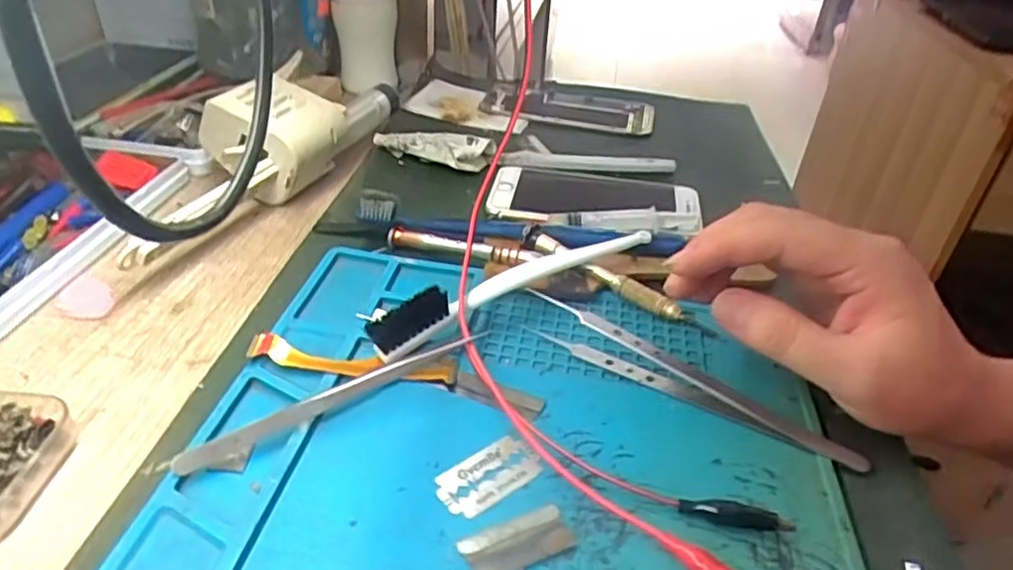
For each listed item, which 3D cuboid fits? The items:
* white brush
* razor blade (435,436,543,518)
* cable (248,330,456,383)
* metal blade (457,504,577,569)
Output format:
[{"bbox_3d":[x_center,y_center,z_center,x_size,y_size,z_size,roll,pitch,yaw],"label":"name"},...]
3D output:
[{"bbox_3d":[0.009,0.000,0.337,0.167,0.025,0.015,-19,41,-30],"label":"white brush"},{"bbox_3d":[-0.007,0.072,0.256,0.040,0.004,0.022,-25,50,-35],"label":"razor blade"},{"bbox_3d":[-0.067,0.034,0.296,0.089,0.005,0.016,9,44,-3],"label":"cable"},{"bbox_3d":[0.004,0.088,0.232,0.038,0.004,0.018,-13,38,-24],"label":"metal blade"}]

